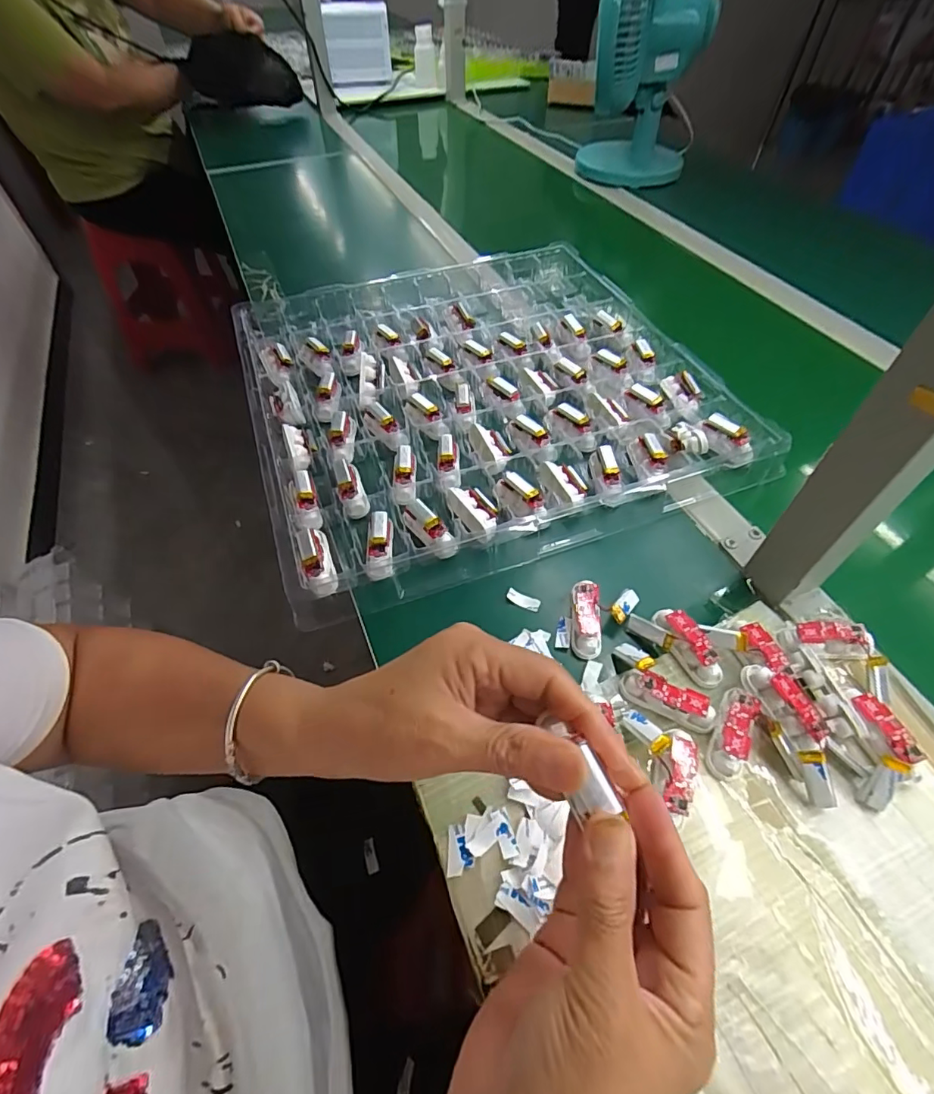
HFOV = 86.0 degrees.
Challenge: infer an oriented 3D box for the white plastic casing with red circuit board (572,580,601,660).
[{"bbox_3d":[0.090,0.054,0.377,0.020,0.018,0.058,6,53,4],"label":"white plastic casing with red circuit board"}]

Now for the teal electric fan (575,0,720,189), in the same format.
[{"bbox_3d":[0.308,-0.819,0.858,0.178,0.328,0.226,13,56,10],"label":"teal electric fan"}]

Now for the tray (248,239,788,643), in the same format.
[{"bbox_3d":[0.007,-0.180,0.547,0.456,0.035,0.462,-17,56,-11],"label":"tray"}]

